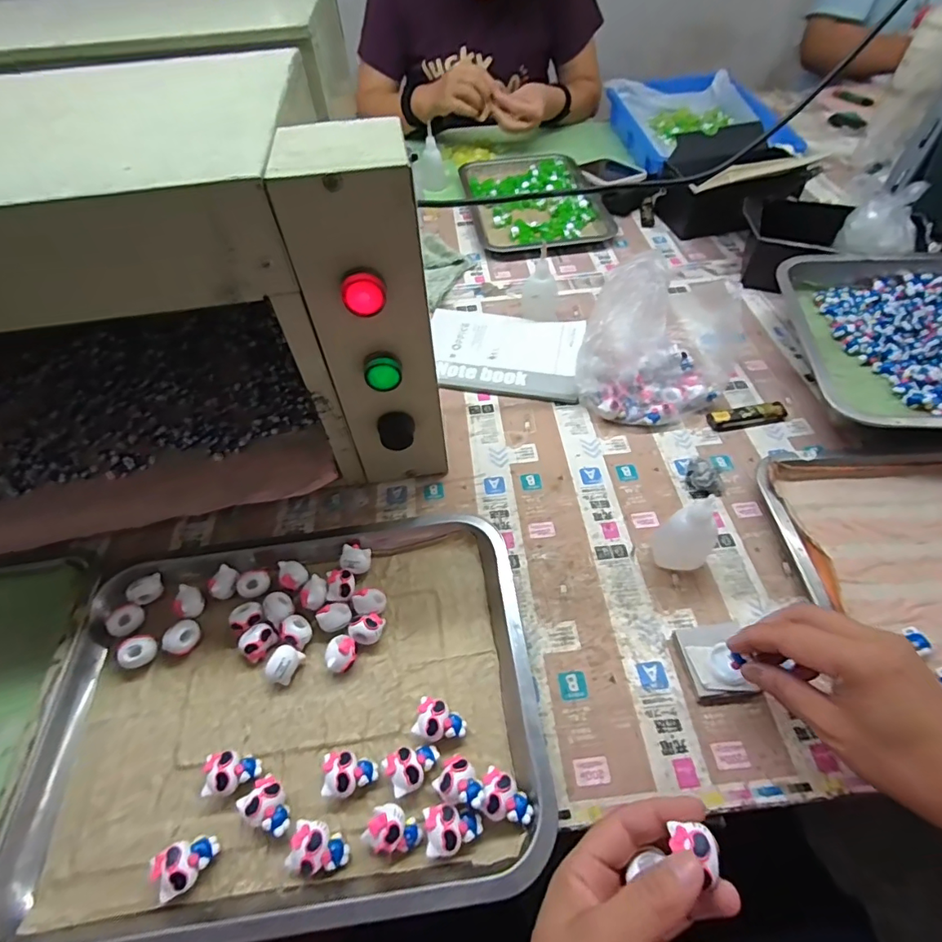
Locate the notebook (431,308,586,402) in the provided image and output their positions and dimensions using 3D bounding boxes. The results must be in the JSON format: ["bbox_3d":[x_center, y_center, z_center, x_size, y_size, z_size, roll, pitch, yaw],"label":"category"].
[{"bbox_3d":[0.039,-0.149,0.599,0.183,0.014,0.141,8,54,8],"label":"notebook"}]

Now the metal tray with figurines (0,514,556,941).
[{"bbox_3d":[-0.129,0.162,0.360,0.340,0.029,0.268,-7,53,-3],"label":"metal tray with figurines"}]

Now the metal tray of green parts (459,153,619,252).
[{"bbox_3d":[0.095,-0.463,0.823,0.200,0.026,0.305,-10,53,-5],"label":"metal tray of green parts"}]

